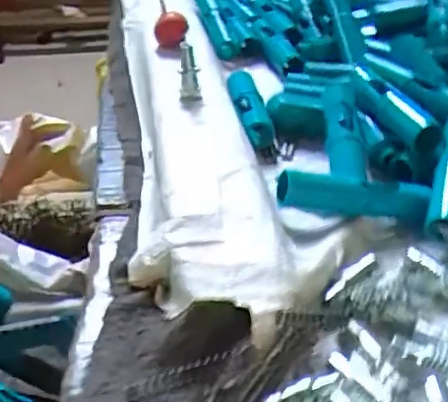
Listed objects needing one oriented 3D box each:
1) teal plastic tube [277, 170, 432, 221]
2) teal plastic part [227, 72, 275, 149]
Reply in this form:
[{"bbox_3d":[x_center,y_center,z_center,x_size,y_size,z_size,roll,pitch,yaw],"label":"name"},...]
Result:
[{"bbox_3d":[0.098,-0.005,0.494,0.118,0.030,0.020,6,31,-11],"label":"teal plastic tube"},{"bbox_3d":[0.026,-0.089,0.634,0.031,0.032,0.120,-6,32,-6],"label":"teal plastic part"}]

